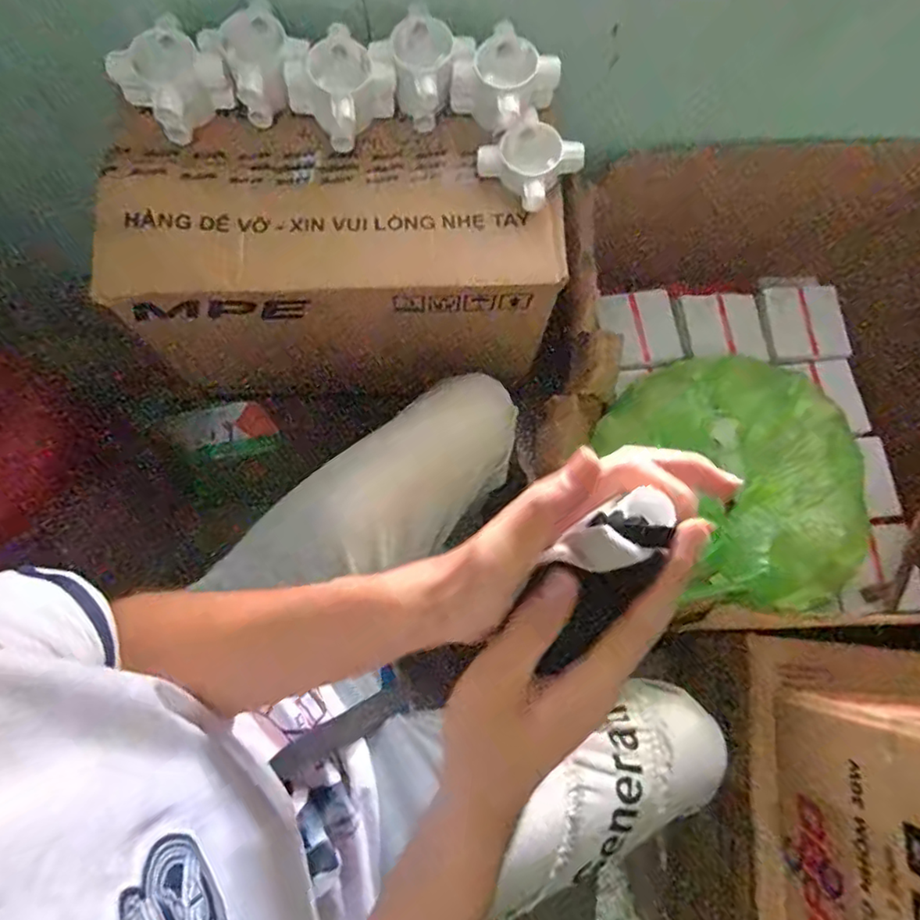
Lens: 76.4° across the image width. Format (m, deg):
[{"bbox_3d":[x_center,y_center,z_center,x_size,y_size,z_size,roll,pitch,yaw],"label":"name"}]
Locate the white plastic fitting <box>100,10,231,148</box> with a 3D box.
[{"bbox_3d":[-0.291,-0.385,0.599,0.097,0.059,0.079,-39,79,-11],"label":"white plastic fitting"}]

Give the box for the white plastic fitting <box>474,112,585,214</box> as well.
[{"bbox_3d":[0.074,-0.317,0.619,0.088,0.035,0.085,42,78,9],"label":"white plastic fitting"}]

